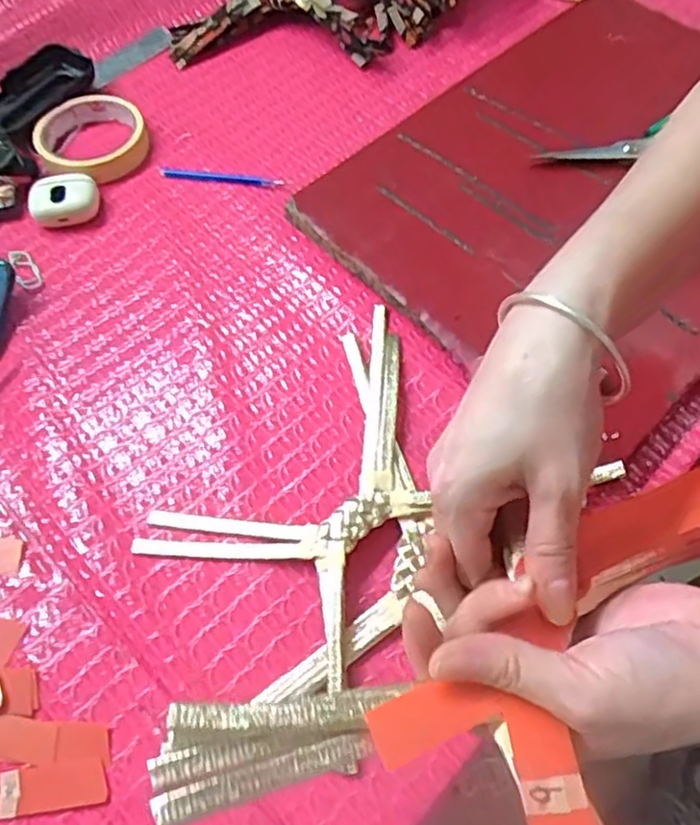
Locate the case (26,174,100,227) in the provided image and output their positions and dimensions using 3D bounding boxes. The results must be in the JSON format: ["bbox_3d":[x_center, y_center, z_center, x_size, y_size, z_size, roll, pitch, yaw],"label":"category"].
[{"bbox_3d":[-0.227,-0.169,0.529,0.054,0.029,0.037,-29,63,-13],"label":"case"}]

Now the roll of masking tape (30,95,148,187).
[{"bbox_3d":[-0.216,-0.231,0.564,0.087,0.024,0.086,-1,61,2],"label":"roll of masking tape"}]

